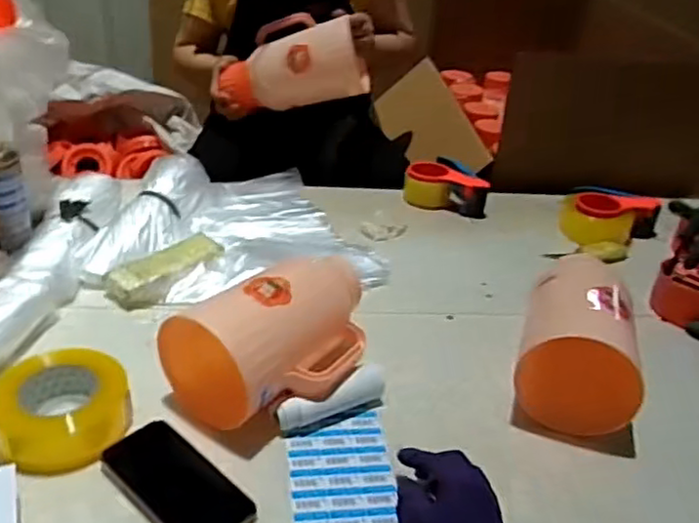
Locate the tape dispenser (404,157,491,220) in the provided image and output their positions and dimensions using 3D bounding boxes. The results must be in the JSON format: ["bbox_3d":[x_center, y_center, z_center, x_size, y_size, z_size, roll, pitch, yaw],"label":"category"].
[{"bbox_3d":[0.174,-0.131,1.268,0.107,0.075,0.144,-12,35,-25],"label":"tape dispenser"}]

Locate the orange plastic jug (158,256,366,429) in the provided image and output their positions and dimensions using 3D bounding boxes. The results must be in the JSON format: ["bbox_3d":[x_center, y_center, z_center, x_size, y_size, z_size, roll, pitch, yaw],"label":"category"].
[{"bbox_3d":[-0.081,0.083,0.789,0.232,0.122,0.129,-23,41,-37],"label":"orange plastic jug"}]

